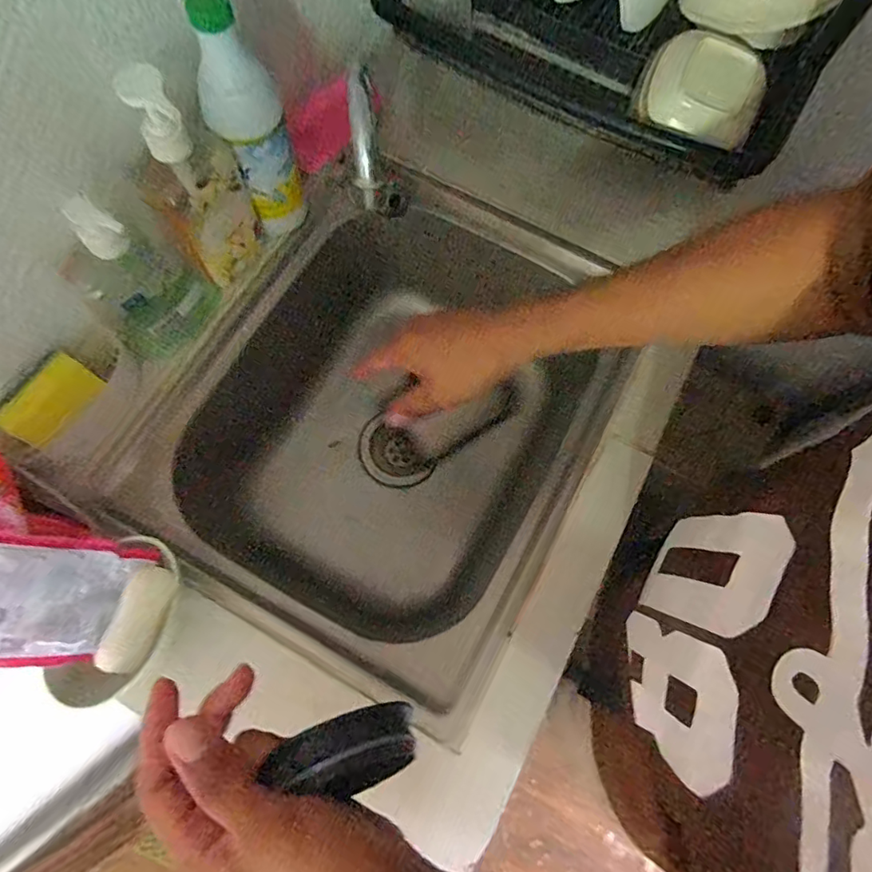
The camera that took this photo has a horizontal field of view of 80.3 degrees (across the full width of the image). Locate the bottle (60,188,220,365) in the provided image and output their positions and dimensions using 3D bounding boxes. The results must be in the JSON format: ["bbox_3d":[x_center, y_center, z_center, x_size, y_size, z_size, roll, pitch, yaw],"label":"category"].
[{"bbox_3d":[-0.252,-0.132,0.452,0.095,0.159,0.049,-41,79,-13],"label":"bottle"}]

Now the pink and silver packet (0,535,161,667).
[{"bbox_3d":[-0.277,0.118,0.369,0.015,0.117,0.088,18,86,32],"label":"pink and silver packet"}]

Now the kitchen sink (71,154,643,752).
[{"bbox_3d":[-0.038,-0.014,0.620,0.410,0.230,0.486,29,74,7],"label":"kitchen sink"}]

